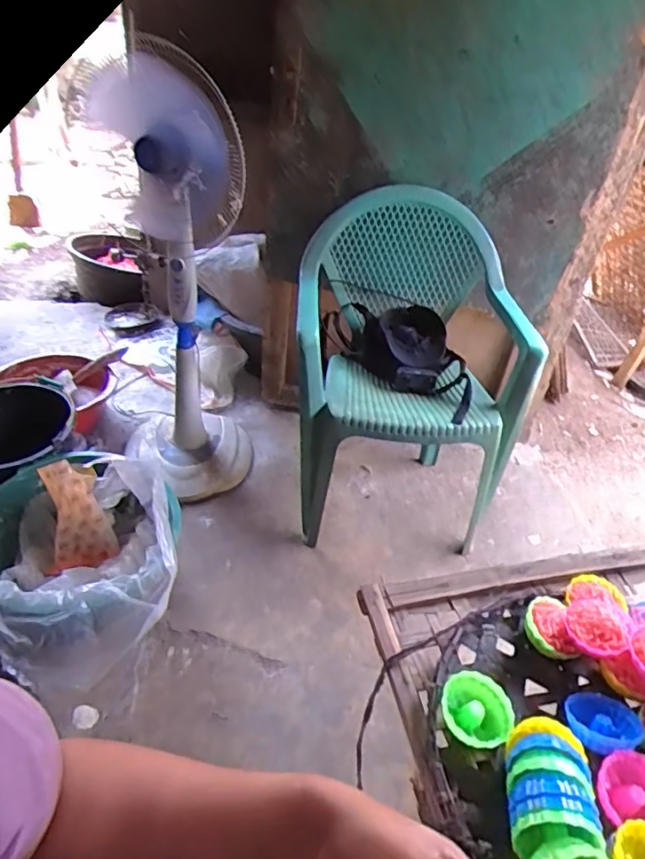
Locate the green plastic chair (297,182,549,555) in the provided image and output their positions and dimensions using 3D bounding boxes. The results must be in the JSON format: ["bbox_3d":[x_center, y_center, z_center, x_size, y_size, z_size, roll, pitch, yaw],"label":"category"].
[{"bbox_3d":[0.205,-0.165,1.467,0.545,0.662,0.521,4,37,-5],"label":"green plastic chair"}]

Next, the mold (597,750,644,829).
[{"bbox_3d":[0.255,0.293,0.464,0.061,0.023,0.052,8,60,8],"label":"mold"}]

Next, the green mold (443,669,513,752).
[{"bbox_3d":[0.133,0.244,0.493,0.058,0.027,0.062,30,42,27],"label":"green mold"}]

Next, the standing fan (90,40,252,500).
[{"bbox_3d":[-0.336,-0.319,1.404,0.323,1.011,0.319,1,37,-8],"label":"standing fan"}]

